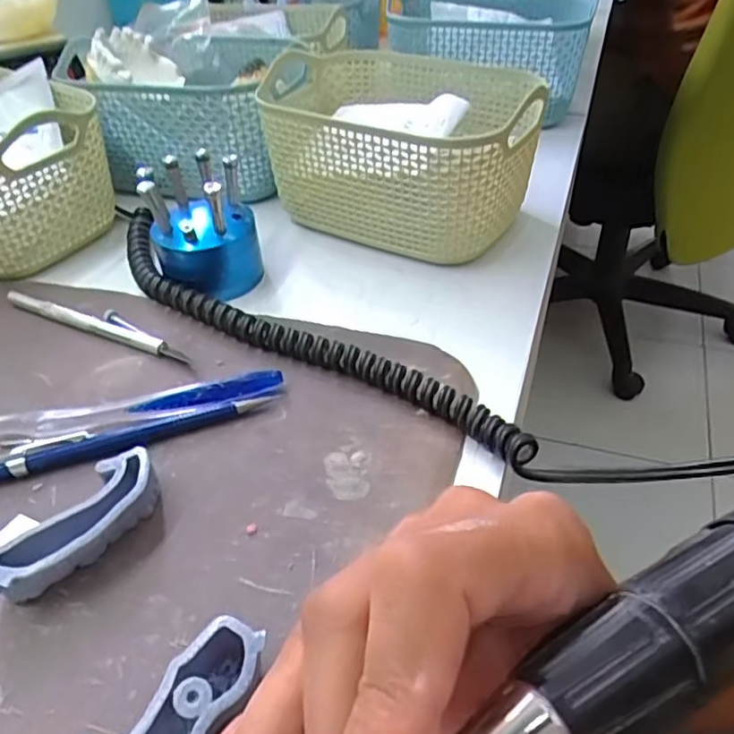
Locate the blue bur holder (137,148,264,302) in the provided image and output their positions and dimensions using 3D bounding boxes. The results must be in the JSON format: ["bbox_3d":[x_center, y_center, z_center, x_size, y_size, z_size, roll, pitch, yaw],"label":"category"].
[{"bbox_3d":[-0.094,-0.083,0.367,0.058,0.066,0.060,-11,42,-9],"label":"blue bur holder"}]

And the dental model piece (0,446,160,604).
[{"bbox_3d":[-0.104,0.060,0.238,0.026,0.021,0.064,20,46,24],"label":"dental model piece"}]

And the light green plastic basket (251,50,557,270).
[{"bbox_3d":[0.019,-0.137,0.413,0.167,0.089,0.120,21,46,25],"label":"light green plastic basket"}]

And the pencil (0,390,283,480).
[{"bbox_3d":[-0.108,0.030,0.282,0.138,0.010,0.012,-15,42,-13],"label":"pencil"}]

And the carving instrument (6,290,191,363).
[{"bbox_3d":[-0.149,-0.023,0.348,0.126,0.008,0.009,17,45,22],"label":"carving instrument"}]

